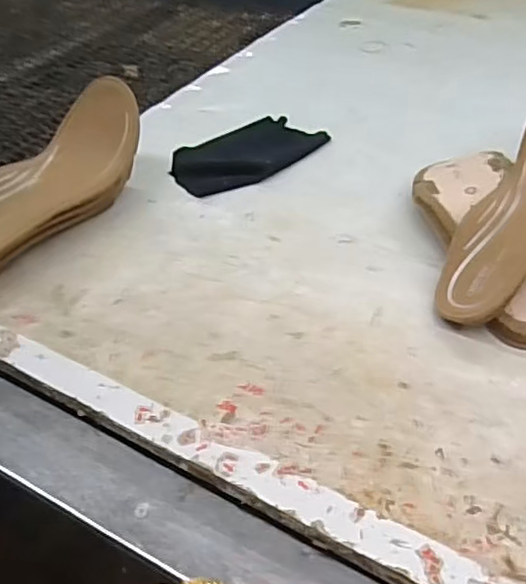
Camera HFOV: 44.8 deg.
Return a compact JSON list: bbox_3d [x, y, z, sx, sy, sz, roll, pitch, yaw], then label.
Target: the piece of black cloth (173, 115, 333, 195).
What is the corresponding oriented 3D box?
[{"bbox_3d":[-0.012,-0.156,0.699,0.175,0.015,0.109,-20,44,-16],"label":"piece of black cloth"}]

